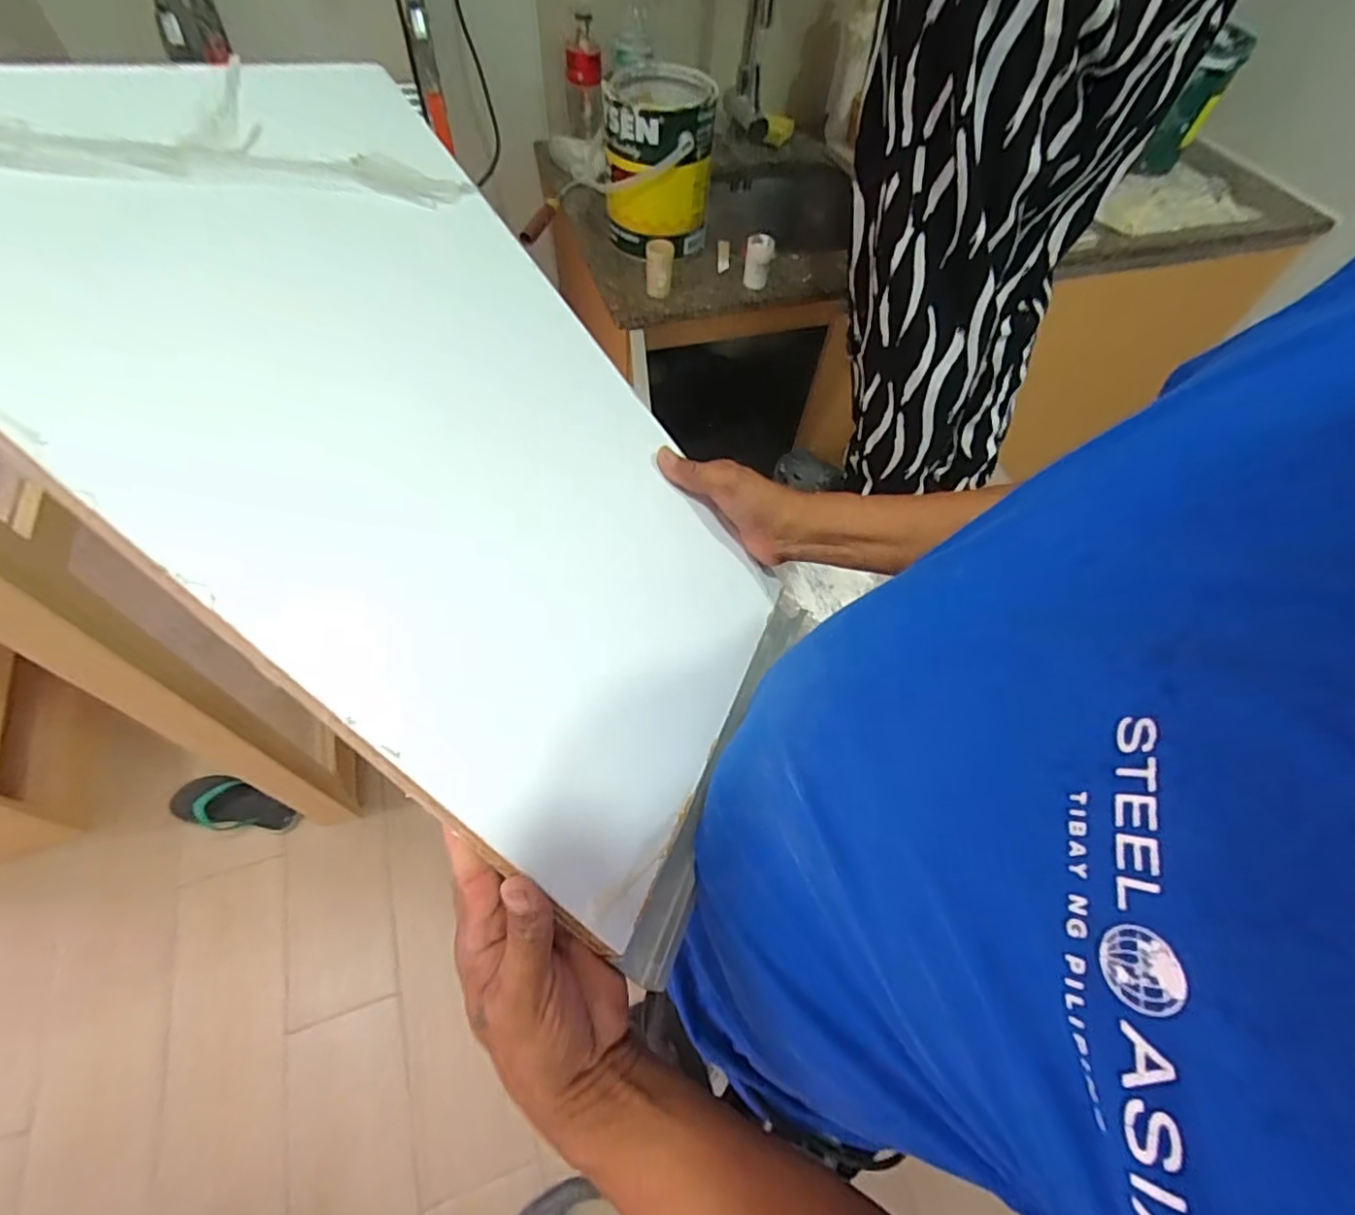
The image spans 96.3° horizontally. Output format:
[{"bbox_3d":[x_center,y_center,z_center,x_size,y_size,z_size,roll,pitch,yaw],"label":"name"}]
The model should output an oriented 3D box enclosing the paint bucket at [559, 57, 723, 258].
[{"bbox_3d":[-0.029,-0.685,0.955,0.163,0.203,0.170,9,57,2],"label":"paint bucket"}]

